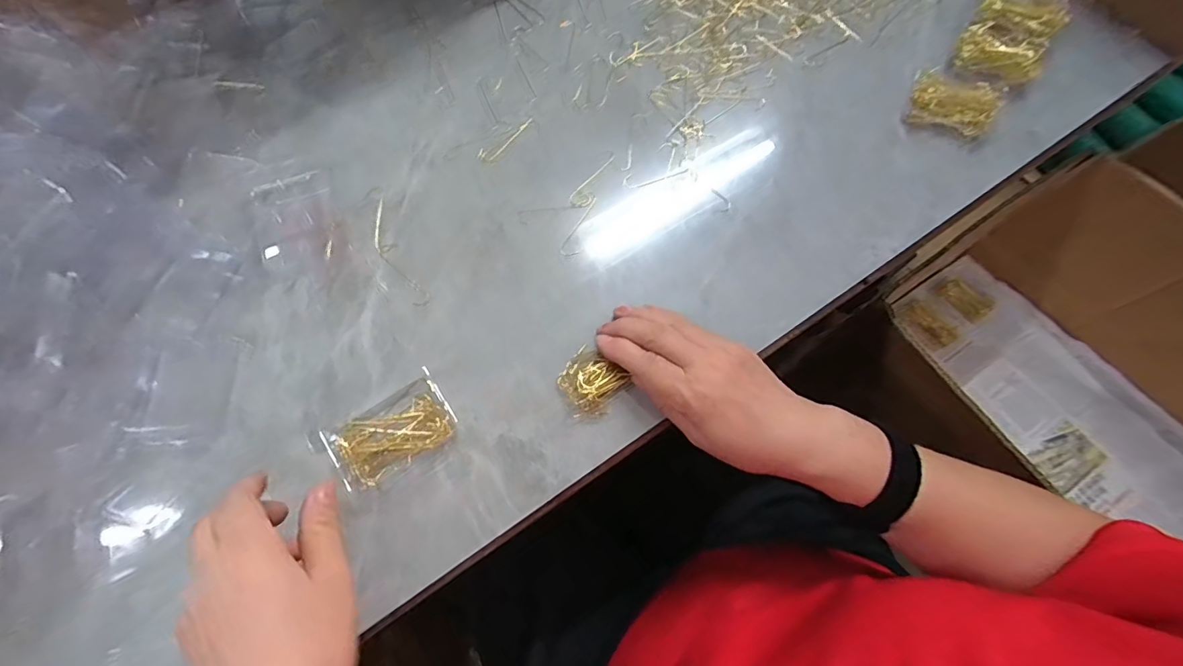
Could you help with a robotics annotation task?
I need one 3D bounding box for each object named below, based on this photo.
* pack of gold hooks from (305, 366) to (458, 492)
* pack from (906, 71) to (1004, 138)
[{"bbox_3d":[-0.138,0.066,0.336,0.086,0.014,0.052,-32,72,-12],"label":"pack of gold hooks"},{"bbox_3d":[0.318,-0.202,0.441,0.071,0.027,0.040,26,70,10],"label":"pack"}]

